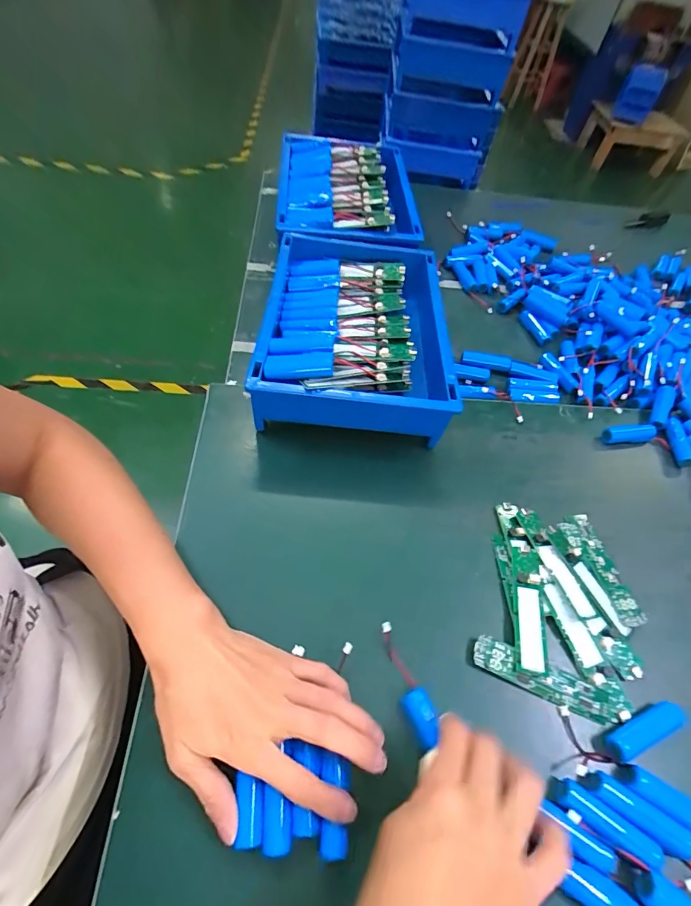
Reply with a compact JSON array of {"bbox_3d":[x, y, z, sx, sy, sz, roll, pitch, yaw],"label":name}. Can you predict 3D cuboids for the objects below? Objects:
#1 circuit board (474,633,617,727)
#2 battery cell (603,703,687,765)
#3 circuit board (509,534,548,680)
[{"bbox_3d":[0.168,0.192,0.348,0.121,0.012,0.027,22,56,10],"label":"circuit board"},{"bbox_3d":[0.238,0.223,0.328,0.071,0.016,0.019,-17,58,-17],"label":"battery cell"},{"bbox_3d":[0.172,0.135,0.383,0.030,0.012,0.132,12,55,3],"label":"circuit board"}]

